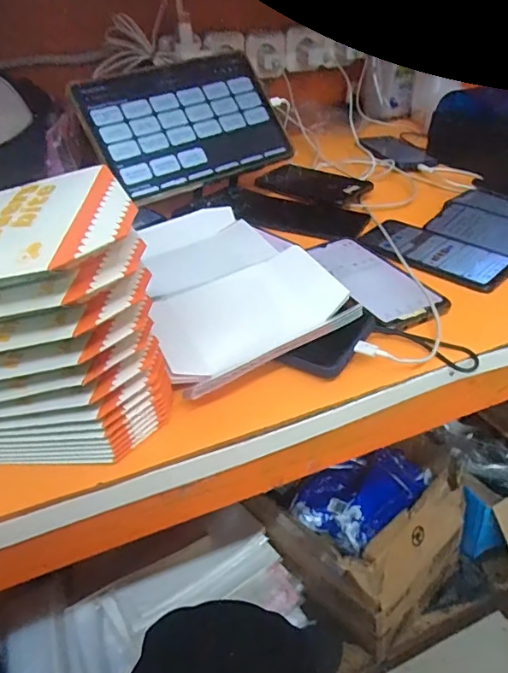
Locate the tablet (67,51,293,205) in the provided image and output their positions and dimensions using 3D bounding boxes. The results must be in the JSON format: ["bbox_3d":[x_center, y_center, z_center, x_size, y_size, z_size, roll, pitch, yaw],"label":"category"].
[{"bbox_3d":[-0.088,-0.283,0.639,0.251,0.016,0.174,-24,86,-23],"label":"tablet"}]

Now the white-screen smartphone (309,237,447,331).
[{"bbox_3d":[0.121,-0.063,0.516,0.071,0.008,0.166,-19,41,-18],"label":"white-screen smartphone"}]

